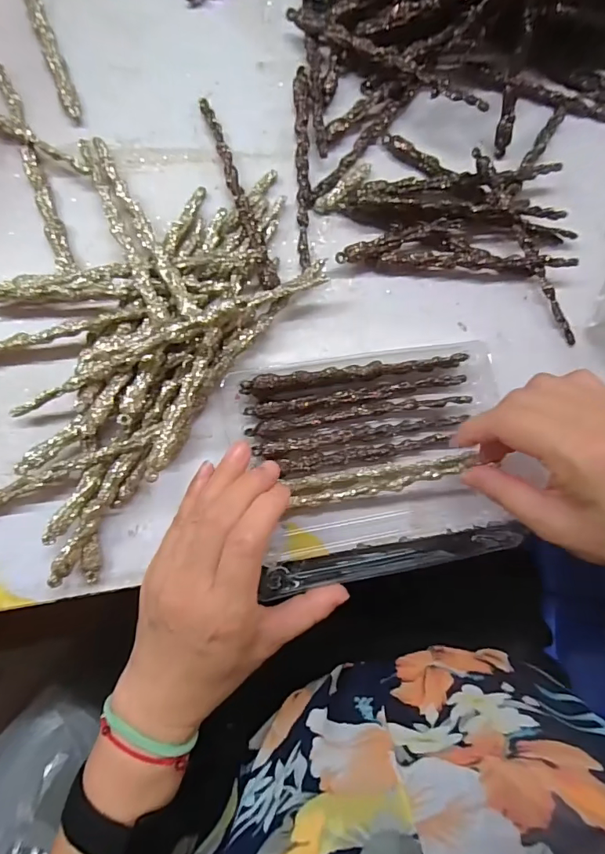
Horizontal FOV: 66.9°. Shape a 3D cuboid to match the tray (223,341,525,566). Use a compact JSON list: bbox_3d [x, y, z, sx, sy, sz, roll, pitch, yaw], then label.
[{"bbox_3d":[0.046,0.017,0.302,0.175,0.028,0.128,-7,86,-8],"label":"tray"}]

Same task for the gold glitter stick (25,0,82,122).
[{"bbox_3d":[-0.176,-0.275,0.301,0.011,0.006,0.152,-21,88,-9],"label":"gold glitter stick"}]

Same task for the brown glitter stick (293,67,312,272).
[{"bbox_3d":[0.001,-0.181,0.320,0.010,0.007,0.141,-1,85,-8],"label":"brown glitter stick"}]

